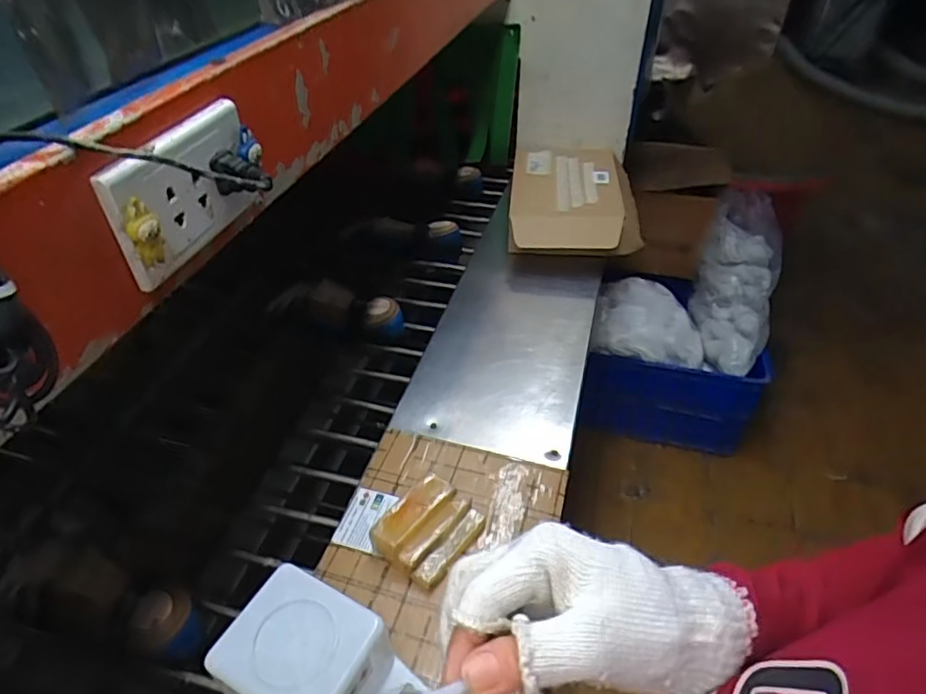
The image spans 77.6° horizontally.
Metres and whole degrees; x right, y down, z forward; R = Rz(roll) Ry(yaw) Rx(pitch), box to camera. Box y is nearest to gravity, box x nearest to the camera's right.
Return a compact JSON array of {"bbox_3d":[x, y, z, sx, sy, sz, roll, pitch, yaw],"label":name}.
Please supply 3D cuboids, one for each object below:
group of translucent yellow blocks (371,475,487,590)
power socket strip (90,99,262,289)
[{"bbox_3d":[-0.035,0.191,0.606,0.080,0.043,0.097,25,48,28],"label":"group of translucent yellow blocks"},{"bbox_3d":[-0.164,-0.094,0.346,0.022,0.067,0.118,5,42,9],"label":"power socket strip"}]

